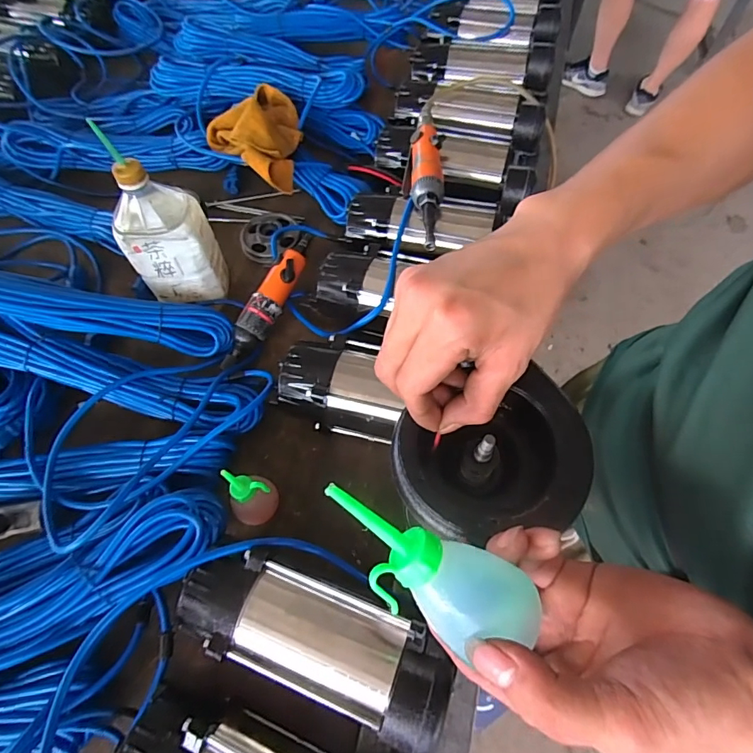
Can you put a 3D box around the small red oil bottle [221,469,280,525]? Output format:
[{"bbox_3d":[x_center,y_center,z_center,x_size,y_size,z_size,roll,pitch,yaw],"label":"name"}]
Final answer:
[{"bbox_3d":[-0.130,0.122,0.462,0.042,0.084,0.050,30,67,17],"label":"small red oil bottle"}]

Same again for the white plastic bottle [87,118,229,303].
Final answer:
[{"bbox_3d":[-0.250,-0.177,0.528,0.086,0.187,0.075,6,62,5],"label":"white plastic bottle"}]

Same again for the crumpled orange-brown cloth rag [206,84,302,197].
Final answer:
[{"bbox_3d":[-0.185,-0.369,0.690,0.140,0.060,0.204,-14,62,-5],"label":"crumpled orange-brown cloth rag"}]

